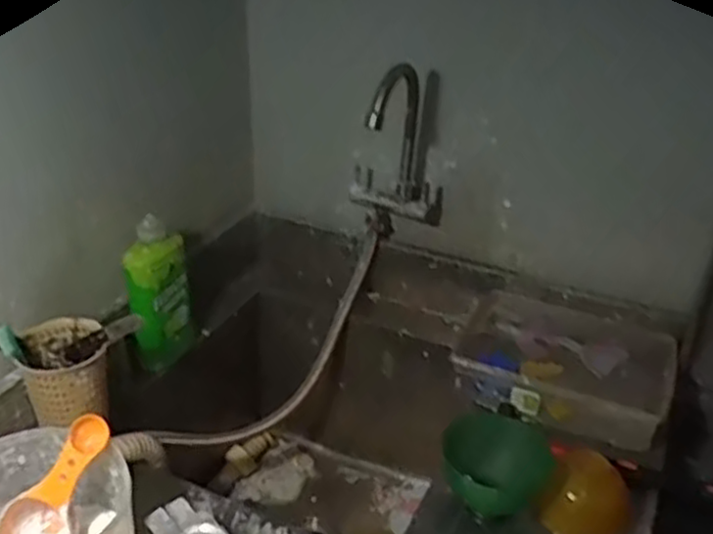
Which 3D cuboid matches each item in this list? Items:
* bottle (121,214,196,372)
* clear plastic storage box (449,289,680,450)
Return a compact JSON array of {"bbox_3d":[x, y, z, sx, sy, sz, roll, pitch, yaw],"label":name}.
[{"bbox_3d":[-0.266,0.032,1.025,0.049,0.206,0.092,15,32,20],"label":"bottle"},{"bbox_3d":[0.279,0.127,1.036,0.293,0.093,0.203,18,33,24],"label":"clear plastic storage box"}]

